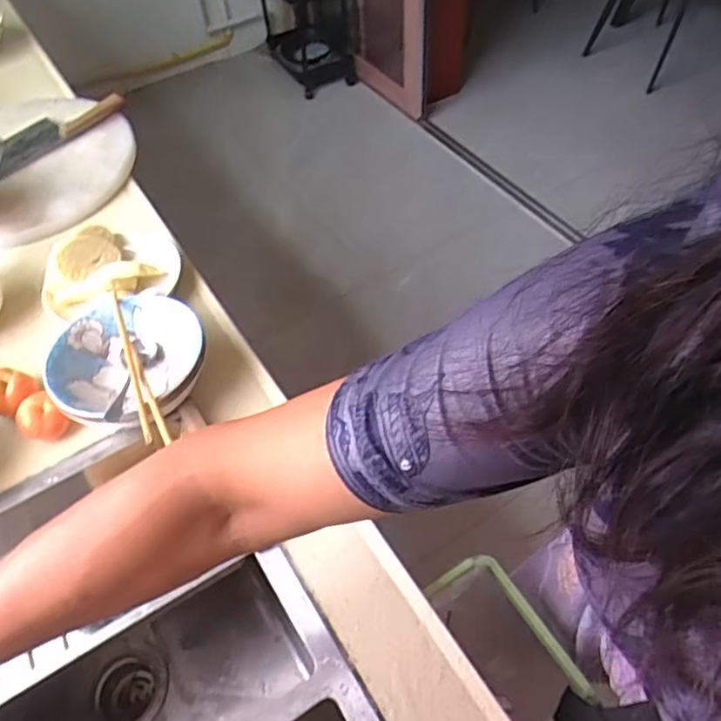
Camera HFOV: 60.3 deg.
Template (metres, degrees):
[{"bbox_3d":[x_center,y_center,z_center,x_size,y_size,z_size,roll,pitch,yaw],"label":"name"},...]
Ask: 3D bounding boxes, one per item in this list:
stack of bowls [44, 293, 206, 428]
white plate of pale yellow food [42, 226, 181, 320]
[{"bbox_3d":[-0.265,0.004,0.716,0.169,0.055,0.153,-35,58,-21],"label":"stack of bowls"},{"bbox_3d":[-0.331,-0.124,0.822,0.171,0.049,0.162,-2,53,2],"label":"white plate of pale yellow food"}]

